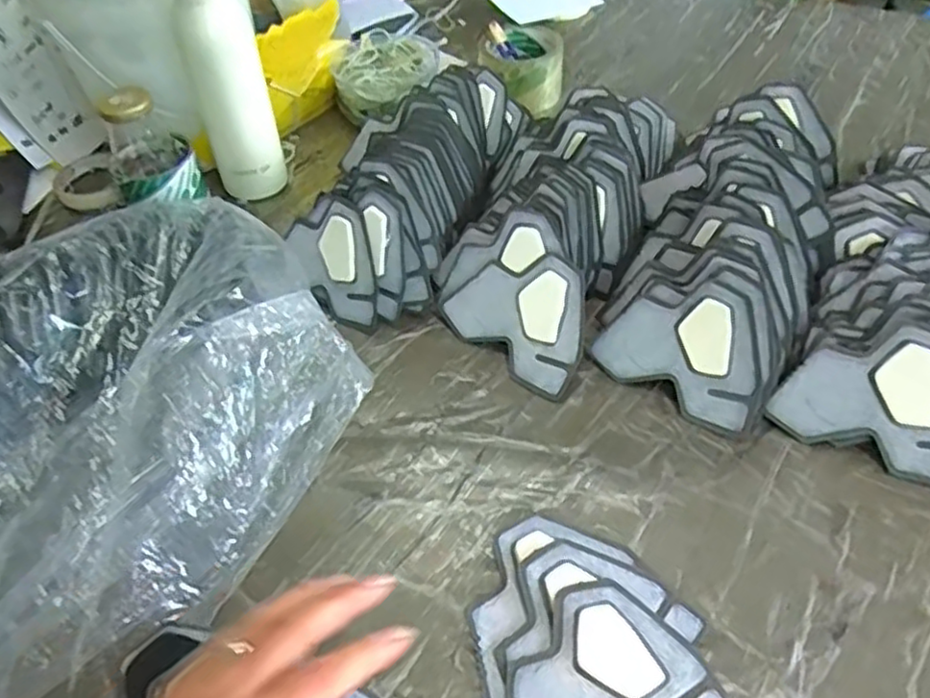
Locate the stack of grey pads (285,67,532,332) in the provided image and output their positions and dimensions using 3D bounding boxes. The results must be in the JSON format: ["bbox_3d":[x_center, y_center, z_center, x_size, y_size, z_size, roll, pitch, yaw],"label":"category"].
[{"bbox_3d":[-0.064,-0.162,0.653,0.164,0.091,0.294,17,53,17],"label":"stack of grey pads"}]

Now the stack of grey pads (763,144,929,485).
[{"bbox_3d":[0.357,-0.059,0.533,0.153,0.073,0.325,20,54,19],"label":"stack of grey pads"}]

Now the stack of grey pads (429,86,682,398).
[{"bbox_3d":[0.082,-0.127,0.617,0.151,0.081,0.344,16,53,16],"label":"stack of grey pads"}]

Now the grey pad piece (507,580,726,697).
[{"bbox_3d":[0.074,0.183,0.386,0.123,0.014,0.094,-13,50,-8],"label":"grey pad piece"}]

